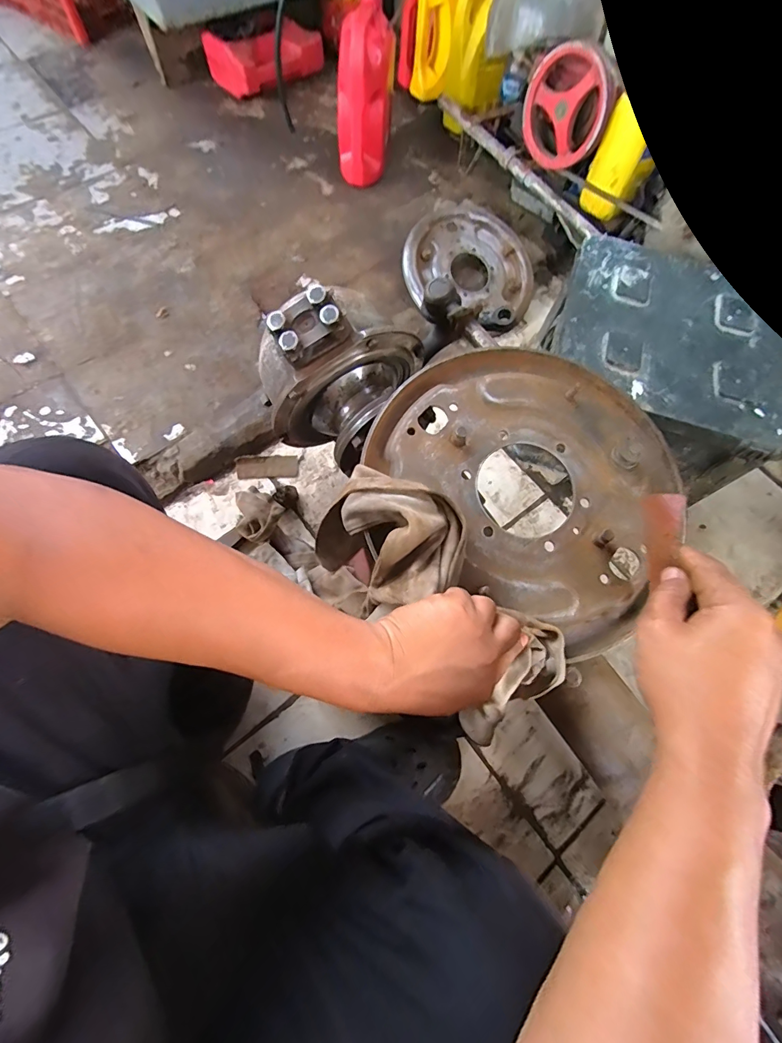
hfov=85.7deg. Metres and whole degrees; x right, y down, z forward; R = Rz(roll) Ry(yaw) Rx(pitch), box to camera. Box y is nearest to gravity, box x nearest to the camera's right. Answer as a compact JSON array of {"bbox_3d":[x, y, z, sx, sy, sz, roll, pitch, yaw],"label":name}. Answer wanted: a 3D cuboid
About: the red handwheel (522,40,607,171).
[{"bbox_3d":[0.339,-0.815,0.850,0.034,0.201,0.168,-35,75,-16],"label":"red handwheel"}]

